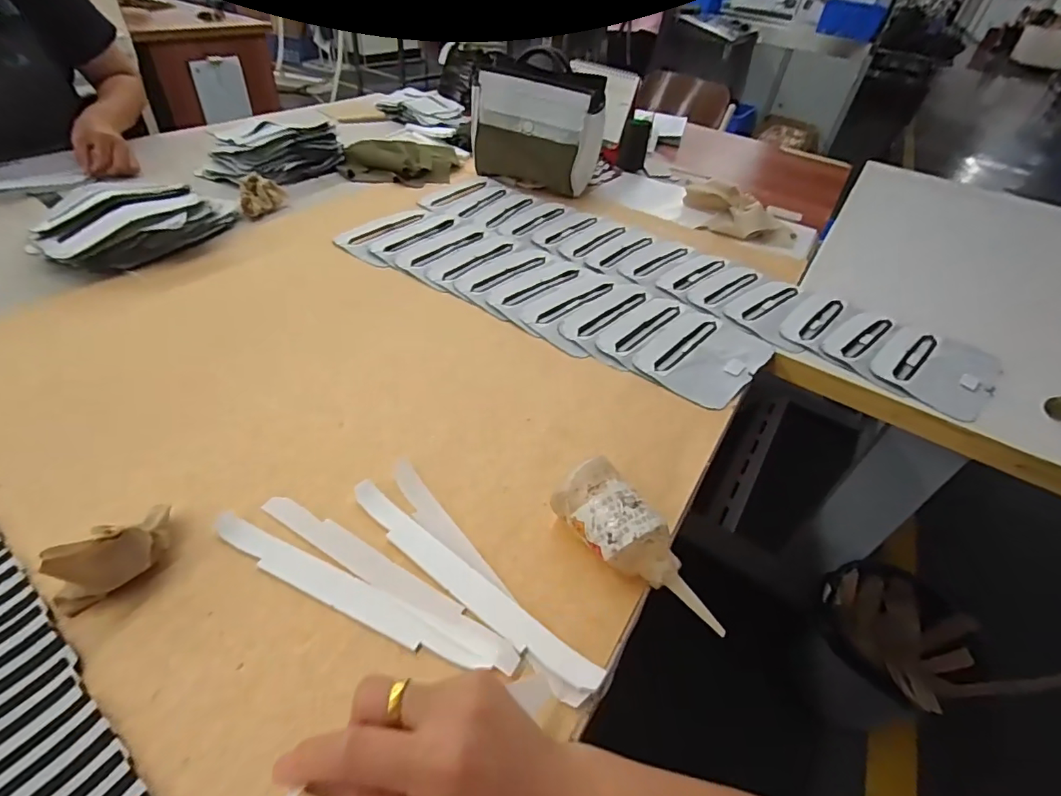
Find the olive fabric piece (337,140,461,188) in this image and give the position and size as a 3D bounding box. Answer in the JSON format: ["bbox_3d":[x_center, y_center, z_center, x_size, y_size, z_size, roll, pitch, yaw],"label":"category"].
[{"bbox_3d":[-0.266,-0.490,1.014,0.240,0.048,0.123,-5,45,-12],"label":"olive fabric piece"}]

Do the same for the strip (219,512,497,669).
[{"bbox_3d":[-0.147,0.152,0.388,0.253,0.006,0.027,20,45,14],"label":"strip"}]

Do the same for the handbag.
[{"bbox_3d":[0.010,-0.542,0.987,0.258,0.213,0.091,19,45,11],"label":"handbag"}]

